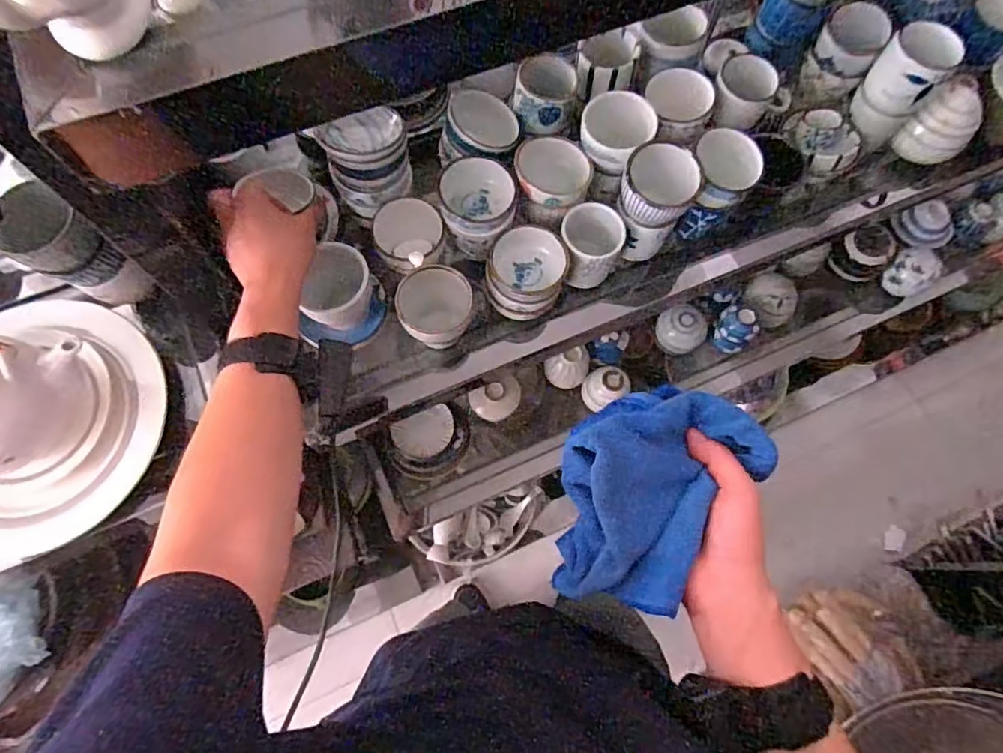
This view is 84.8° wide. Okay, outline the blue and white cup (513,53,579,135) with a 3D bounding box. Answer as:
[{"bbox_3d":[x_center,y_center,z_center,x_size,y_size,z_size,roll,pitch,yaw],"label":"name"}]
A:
[{"bbox_3d":[0.047,-0.307,0.597,0.063,0.051,0.059,0,73,-1],"label":"blue and white cup"}]

